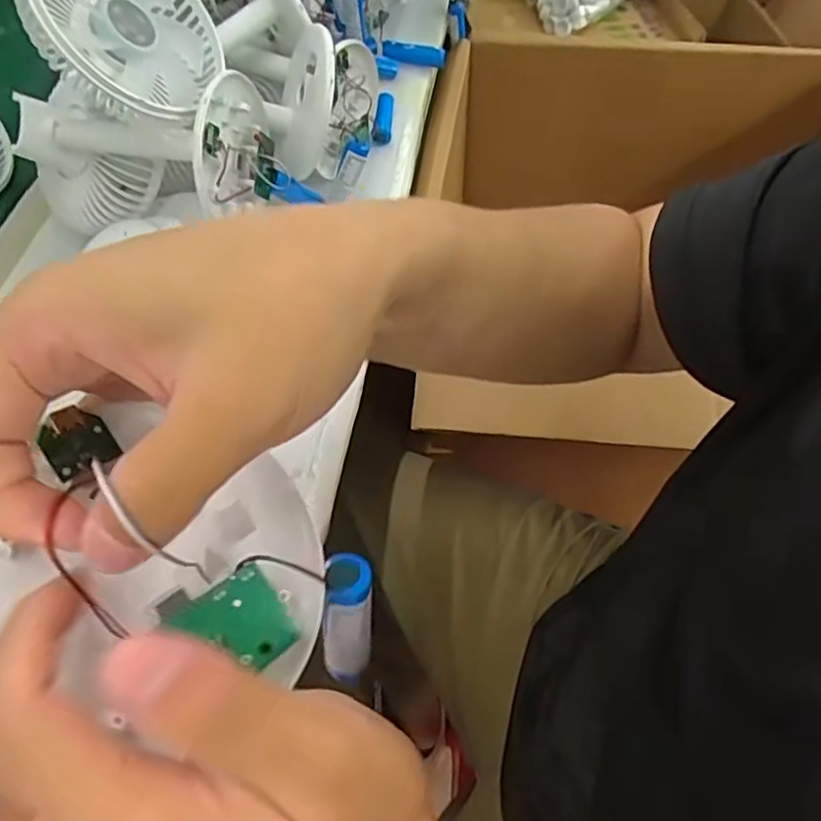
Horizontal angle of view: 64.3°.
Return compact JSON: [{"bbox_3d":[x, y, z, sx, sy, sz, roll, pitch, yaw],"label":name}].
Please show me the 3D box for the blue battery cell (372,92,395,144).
[{"bbox_3d":[-0.025,-0.284,0.632,0.017,0.016,0.067,3,56,3],"label":"blue battery cell"}]

